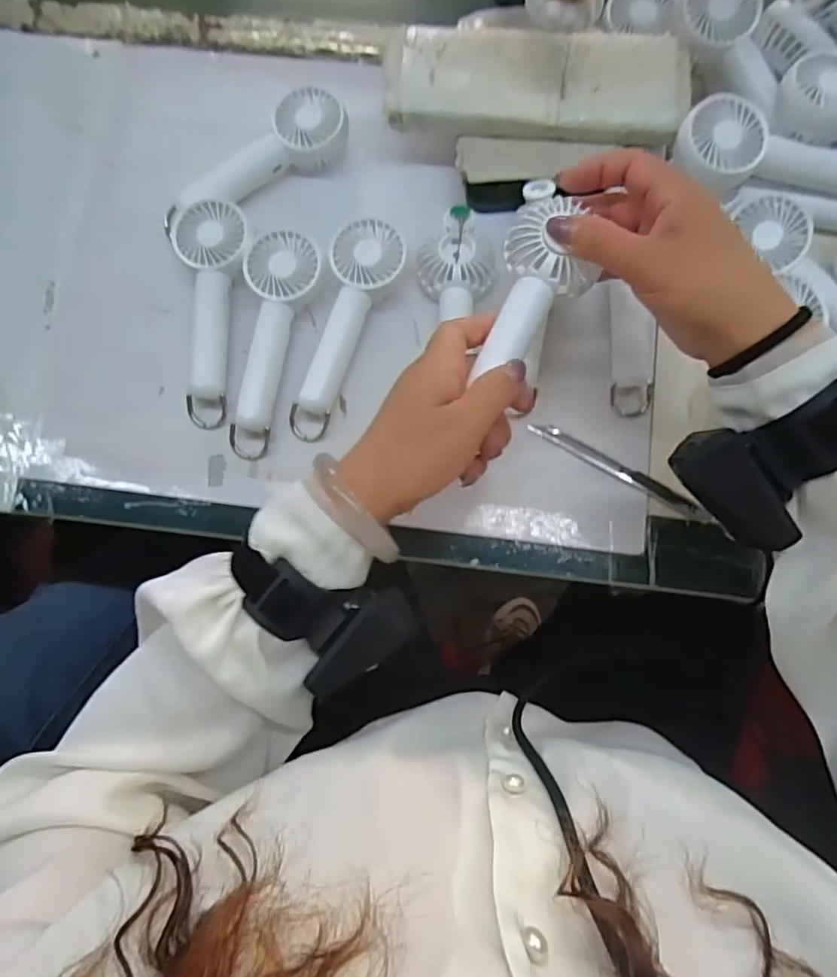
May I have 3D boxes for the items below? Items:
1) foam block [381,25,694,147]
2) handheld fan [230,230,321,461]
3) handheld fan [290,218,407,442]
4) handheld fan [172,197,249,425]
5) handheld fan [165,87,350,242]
[{"bbox_3d":[0.083,-0.296,0.423,0.216,0.021,0.082,7,78,3],"label":"foam block"},{"bbox_3d":[-0.103,-0.103,0.418,0.052,0.034,0.158,4,78,2],"label":"handheld fan"},{"bbox_3d":[-0.050,-0.114,0.419,0.053,0.030,0.161,13,78,4],"label":"handheld fan"},{"bbox_3d":[-0.148,-0.132,0.428,0.053,0.035,0.169,-5,78,0],"label":"handheld fan"},{"bbox_3d":[-0.125,-0.253,0.450,0.152,0.034,0.048,-35,80,-6],"label":"handheld fan"}]

